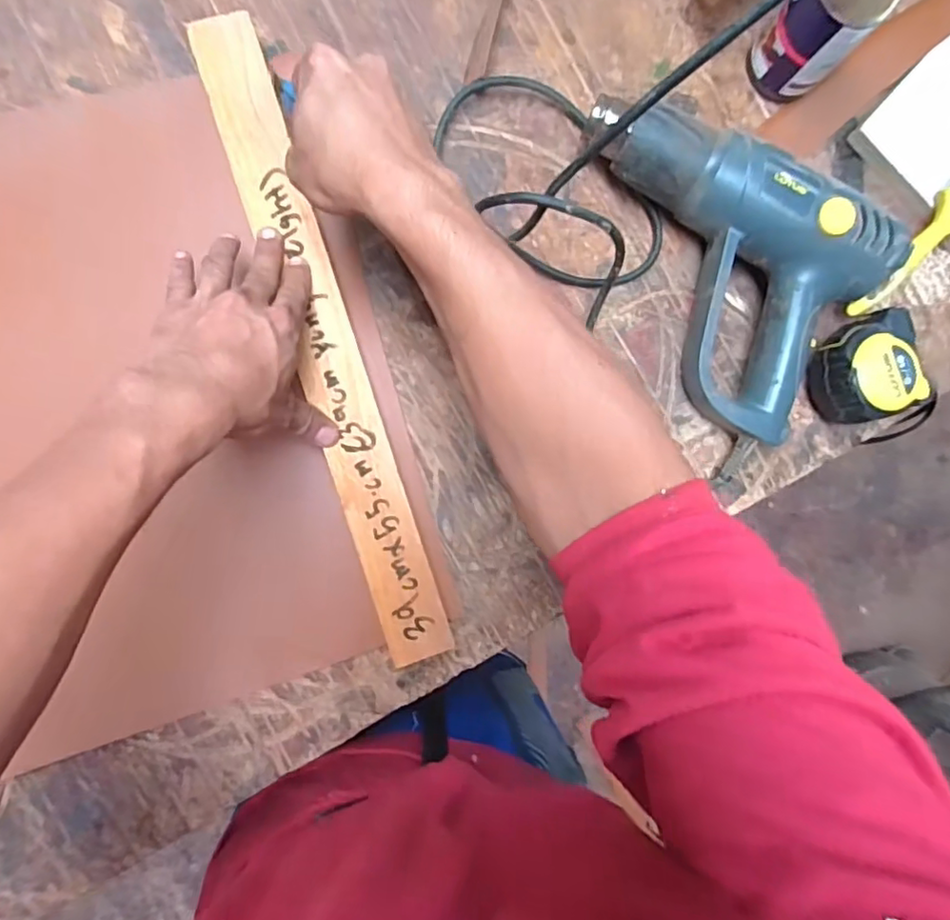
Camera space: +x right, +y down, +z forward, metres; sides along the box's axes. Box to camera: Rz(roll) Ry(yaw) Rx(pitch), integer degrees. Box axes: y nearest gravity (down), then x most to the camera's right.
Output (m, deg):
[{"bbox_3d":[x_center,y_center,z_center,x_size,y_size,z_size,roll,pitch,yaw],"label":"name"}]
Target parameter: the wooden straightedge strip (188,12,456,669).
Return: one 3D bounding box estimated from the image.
[{"bbox_3d":[-0.110,-0.084,0.437,0.047,0.009,0.477,-18,91,-8],"label":"wooden straightedge strip"}]

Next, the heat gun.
[{"bbox_3d":[0.180,-0.156,0.466,0.265,0.079,0.183,35,84,-5],"label":"heat gun"}]

